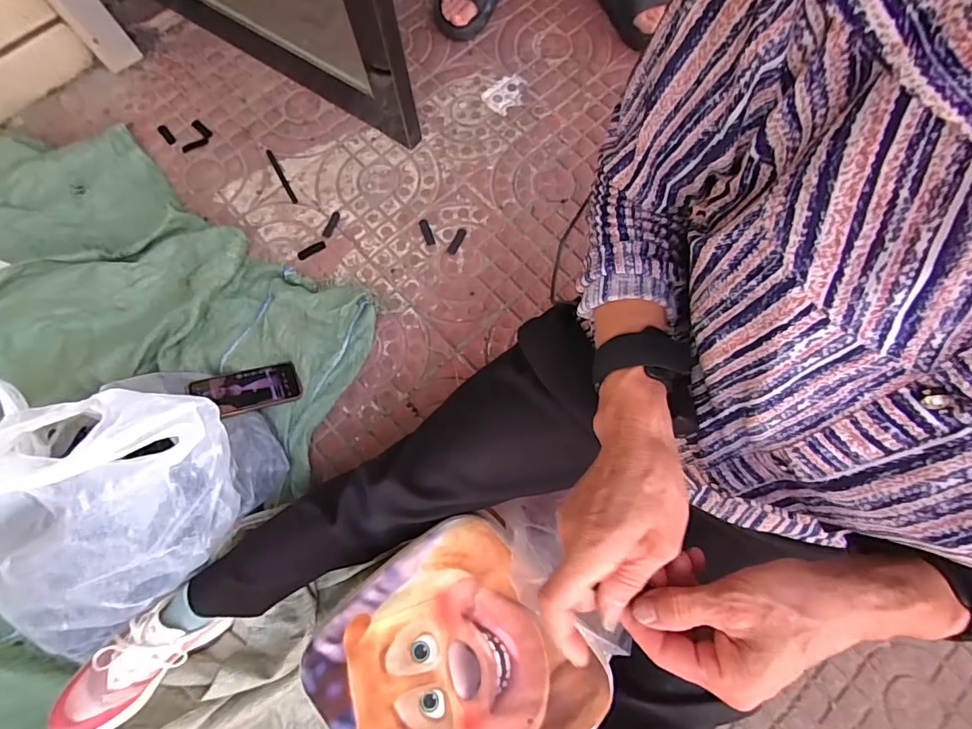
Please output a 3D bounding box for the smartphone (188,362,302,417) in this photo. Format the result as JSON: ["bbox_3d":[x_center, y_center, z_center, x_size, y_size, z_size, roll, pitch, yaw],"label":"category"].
[{"bbox_3d":[-0.400,0.041,0.800,0.159,0.009,0.078,-14,65,-30],"label":"smartphone"}]

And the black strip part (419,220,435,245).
[{"bbox_3d":[-0.115,-0.257,0.919,0.018,0.006,0.056,-20,75,-5],"label":"black strip part"}]

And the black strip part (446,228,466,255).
[{"bbox_3d":[-0.057,-0.238,0.915,0.018,0.007,0.056,27,77,8],"label":"black strip part"}]

